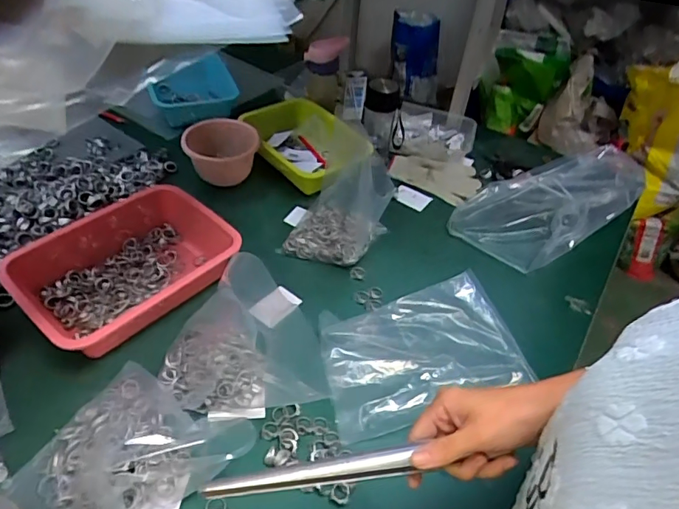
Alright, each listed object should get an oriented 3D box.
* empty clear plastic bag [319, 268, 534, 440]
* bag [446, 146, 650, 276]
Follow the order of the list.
[{"bbox_3d":[0.115,0.138,0.714,0.279,0.054,0.194,-8,46,-16],"label":"empty clear plastic bag"},{"bbox_3d":[0.423,-0.100,0.966,0.412,0.087,0.200,-23,50,-8],"label":"bag"}]

